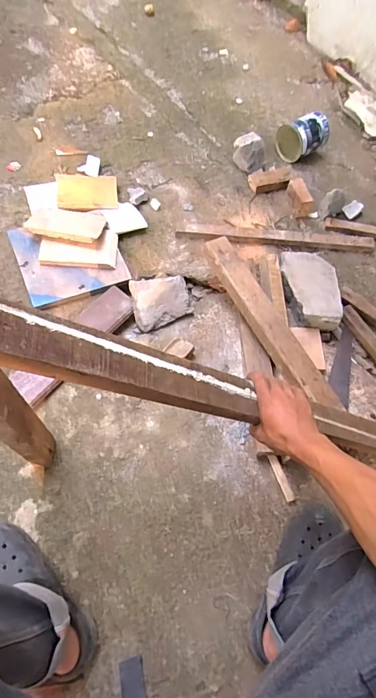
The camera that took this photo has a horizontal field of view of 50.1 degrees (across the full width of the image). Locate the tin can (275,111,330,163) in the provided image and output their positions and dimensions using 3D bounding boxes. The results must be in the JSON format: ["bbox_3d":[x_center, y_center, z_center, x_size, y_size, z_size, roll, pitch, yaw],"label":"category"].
[{"bbox_3d":[0.360,-0.663,1.257,0.129,0.104,0.111,-28,68,-17],"label":"tin can"}]

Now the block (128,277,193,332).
[{"bbox_3d":[-0.063,-0.118,0.971,0.141,0.045,0.120,-18,96,-12],"label":"block"}]

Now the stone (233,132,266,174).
[{"bbox_3d":[0.189,-0.593,1.221,0.105,0.097,0.057,16,63,5],"label":"stone"}]

